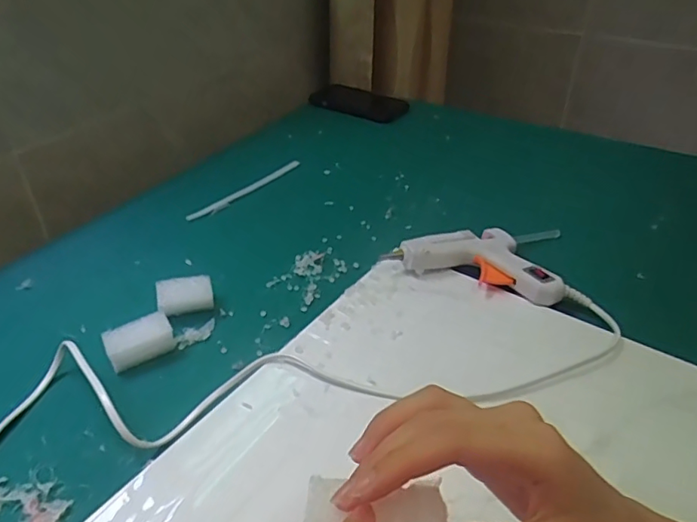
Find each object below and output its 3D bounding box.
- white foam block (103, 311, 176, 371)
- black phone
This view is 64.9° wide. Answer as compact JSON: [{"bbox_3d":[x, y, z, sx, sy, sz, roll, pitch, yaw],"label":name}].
[{"bbox_3d":[-0.167,0.065,0.440,0.050,0.025,0.030,-20,41,-26],"label":"white foam block"},{"bbox_3d":[0.017,-0.255,0.881,0.154,0.019,0.083,21,41,27],"label":"black phone"}]

